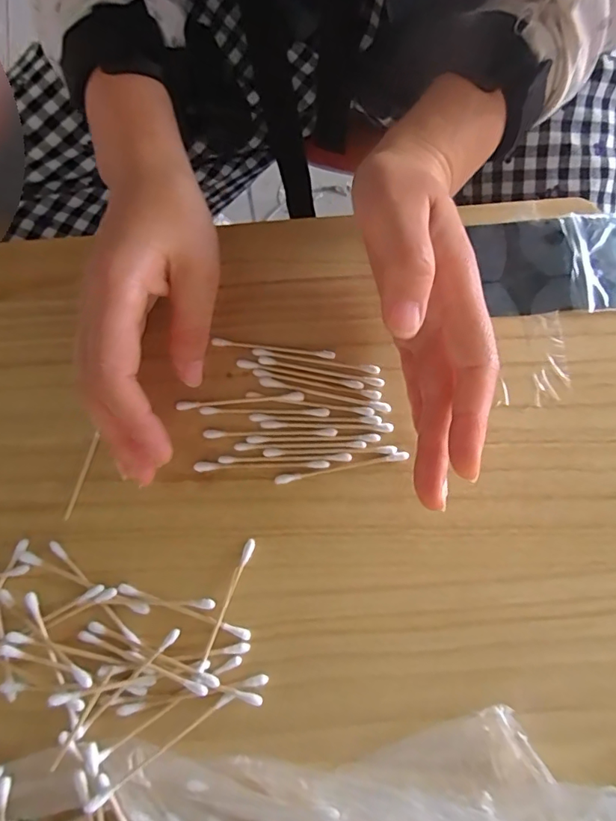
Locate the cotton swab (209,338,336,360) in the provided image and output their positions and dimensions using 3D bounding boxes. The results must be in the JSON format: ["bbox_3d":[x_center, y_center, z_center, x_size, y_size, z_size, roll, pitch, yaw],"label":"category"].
[{"bbox_3d":[-0.020,-0.036,0.267,0.070,0.004,0.005,6,76,2],"label":"cotton swab"}]

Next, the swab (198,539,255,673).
[{"bbox_3d":[-0.040,0.097,0.235,0.005,0.005,0.064,19,77,5],"label":"swab"}]

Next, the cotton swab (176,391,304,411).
[{"bbox_3d":[-0.038,-0.005,0.259,0.069,0.004,0.006,-4,76,-1],"label":"cotton swab"}]

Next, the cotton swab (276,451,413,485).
[{"bbox_3d":[0.018,0.030,0.252,0.073,0.004,0.005,-11,76,-3],"label":"cotton swab"}]

